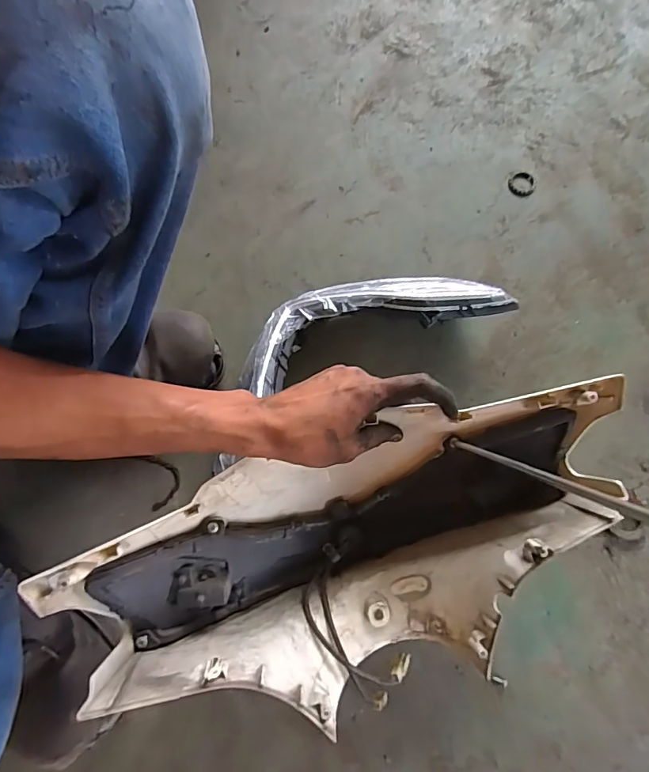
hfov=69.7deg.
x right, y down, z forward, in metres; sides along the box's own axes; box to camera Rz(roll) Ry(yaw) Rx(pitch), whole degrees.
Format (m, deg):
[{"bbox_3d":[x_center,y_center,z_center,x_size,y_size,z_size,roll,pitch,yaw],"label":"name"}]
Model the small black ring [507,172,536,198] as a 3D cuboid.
[{"bbox_3d":[0.271,-0.277,0.638,0.036,0.004,0.038,0,75,1],"label":"small black ring"}]

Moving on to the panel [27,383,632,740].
[{"bbox_3d":[0.028,0.146,0.399,0.416,0.170,0.193,-17,75,-7],"label":"panel"}]

